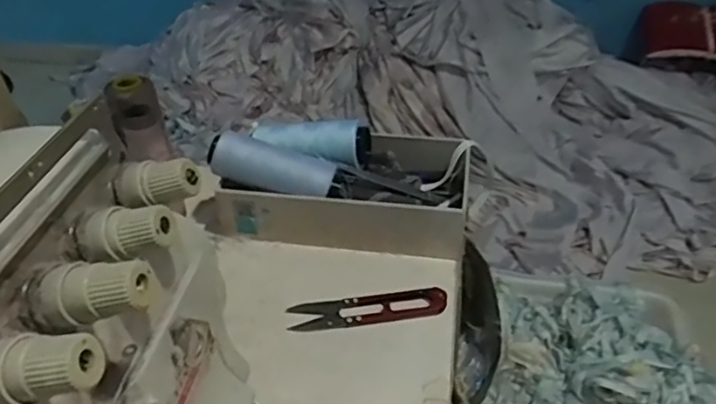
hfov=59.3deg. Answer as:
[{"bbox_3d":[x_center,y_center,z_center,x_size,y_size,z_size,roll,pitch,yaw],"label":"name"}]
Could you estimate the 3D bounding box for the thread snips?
[{"bbox_3d":[0.008,0.081,0.476,0.116,0.013,0.027,-4,38,-5],"label":"thread snips"}]

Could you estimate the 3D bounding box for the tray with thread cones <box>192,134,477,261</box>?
[{"bbox_3d":[-0.018,-0.018,0.564,0.231,0.049,0.119,4,38,6],"label":"tray with thread cones"}]

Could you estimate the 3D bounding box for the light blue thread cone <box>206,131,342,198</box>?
[{"bbox_3d":[-0.068,-0.030,0.519,0.108,0.031,0.036,14,38,-6],"label":"light blue thread cone"}]

